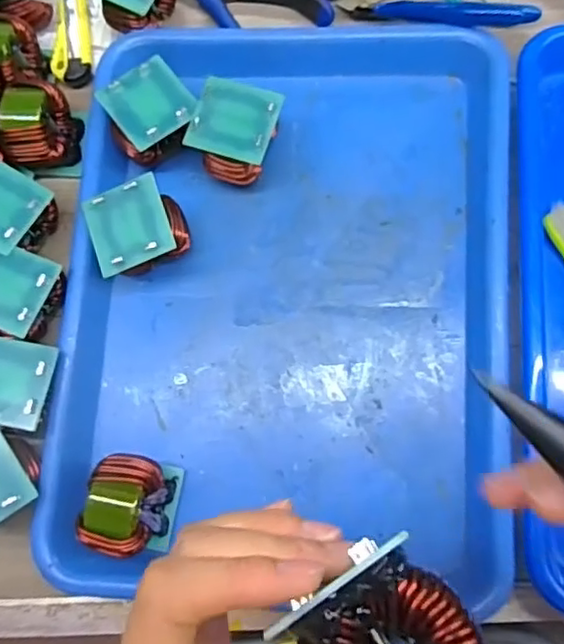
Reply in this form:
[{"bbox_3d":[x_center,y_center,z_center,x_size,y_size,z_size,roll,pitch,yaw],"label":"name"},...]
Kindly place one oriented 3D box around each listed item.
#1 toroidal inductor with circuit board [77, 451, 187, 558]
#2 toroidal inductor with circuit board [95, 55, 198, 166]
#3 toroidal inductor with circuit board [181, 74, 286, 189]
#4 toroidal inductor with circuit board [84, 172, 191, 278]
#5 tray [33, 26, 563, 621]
[{"bbox_3d":[-0.079,0.096,0.332,0.038,0.050,0.048,15,80,6],"label":"toroidal inductor with circuit board"},{"bbox_3d":[-0.076,-0.120,0.372,0.049,0.035,0.050,-35,79,-4],"label":"toroidal inductor with circuit board"},{"bbox_3d":[-0.026,-0.109,0.369,0.047,0.040,0.049,17,80,7],"label":"toroidal inductor with circuit board"},{"bbox_3d":[-0.080,-0.050,0.360,0.050,0.044,0.049,-22,77,-2],"label":"toroidal inductor with circuit board"},{"bbox_3d":[0.001,-0.017,0.359,0.248,0.043,0.336,1,78,4],"label":"tray"}]

